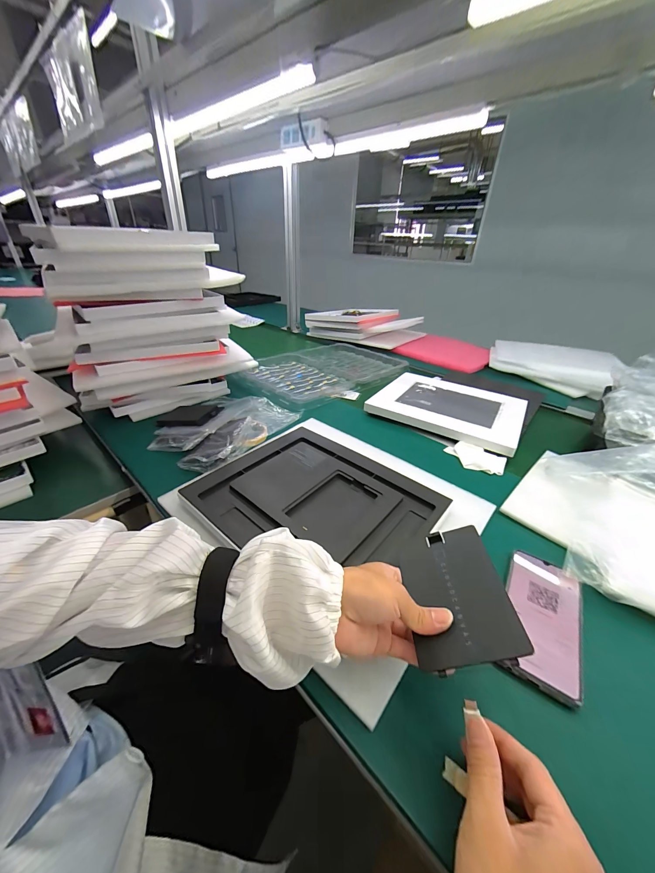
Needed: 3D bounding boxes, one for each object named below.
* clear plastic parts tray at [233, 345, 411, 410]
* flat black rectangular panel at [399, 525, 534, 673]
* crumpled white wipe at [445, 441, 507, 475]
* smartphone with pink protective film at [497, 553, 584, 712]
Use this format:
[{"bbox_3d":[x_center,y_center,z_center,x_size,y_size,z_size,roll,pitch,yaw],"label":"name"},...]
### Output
[{"bbox_3d":[-0.010,-0.199,0.924,0.330,0.045,0.485,27,39,33],"label":"clear plastic parts tray"},{"bbox_3d":[0.112,0.136,0.279,0.081,0.007,0.117,-19,30,13],"label":"flat black rectangular panel"},{"bbox_3d":[0.267,0.038,0.565,0.101,0.011,0.059,21,36,26],"label":"crumpled white wipe"},{"bbox_3d":[0.225,0.187,0.326,0.068,0.010,0.146,20,36,26],"label":"smartphone with pink protective film"}]

